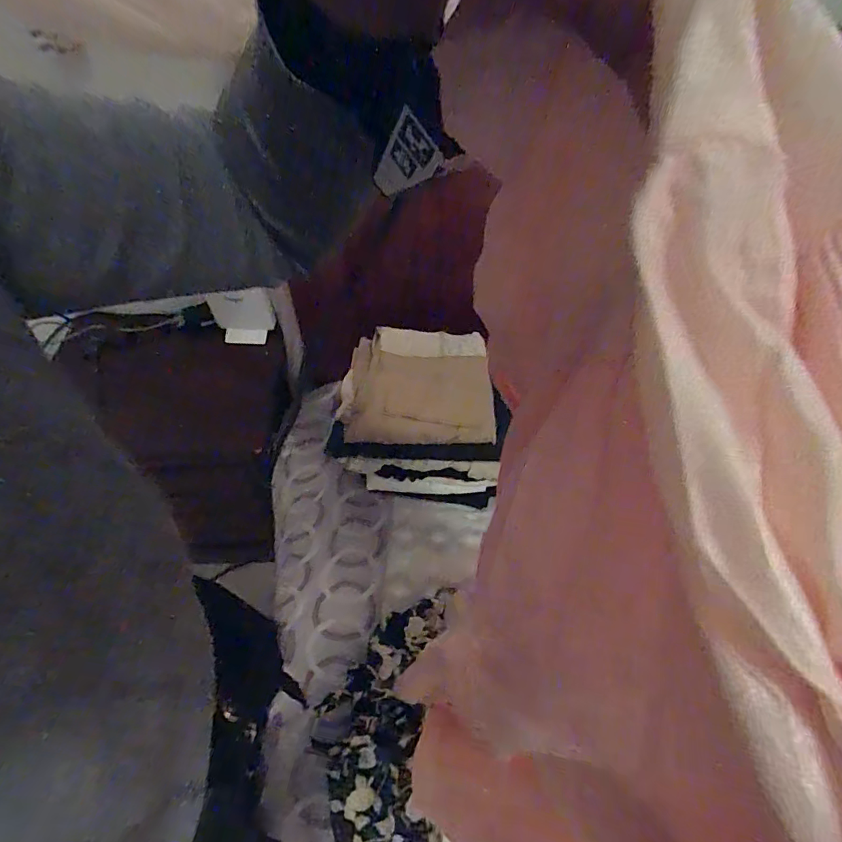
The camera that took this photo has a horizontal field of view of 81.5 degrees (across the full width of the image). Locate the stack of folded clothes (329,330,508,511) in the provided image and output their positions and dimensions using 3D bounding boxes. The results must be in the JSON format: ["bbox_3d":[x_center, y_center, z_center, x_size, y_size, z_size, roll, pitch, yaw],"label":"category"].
[{"bbox_3d":[0.008,-0.002,0.885,0.285,0.229,0.214,6,54,4],"label":"stack of folded clothes"}]

